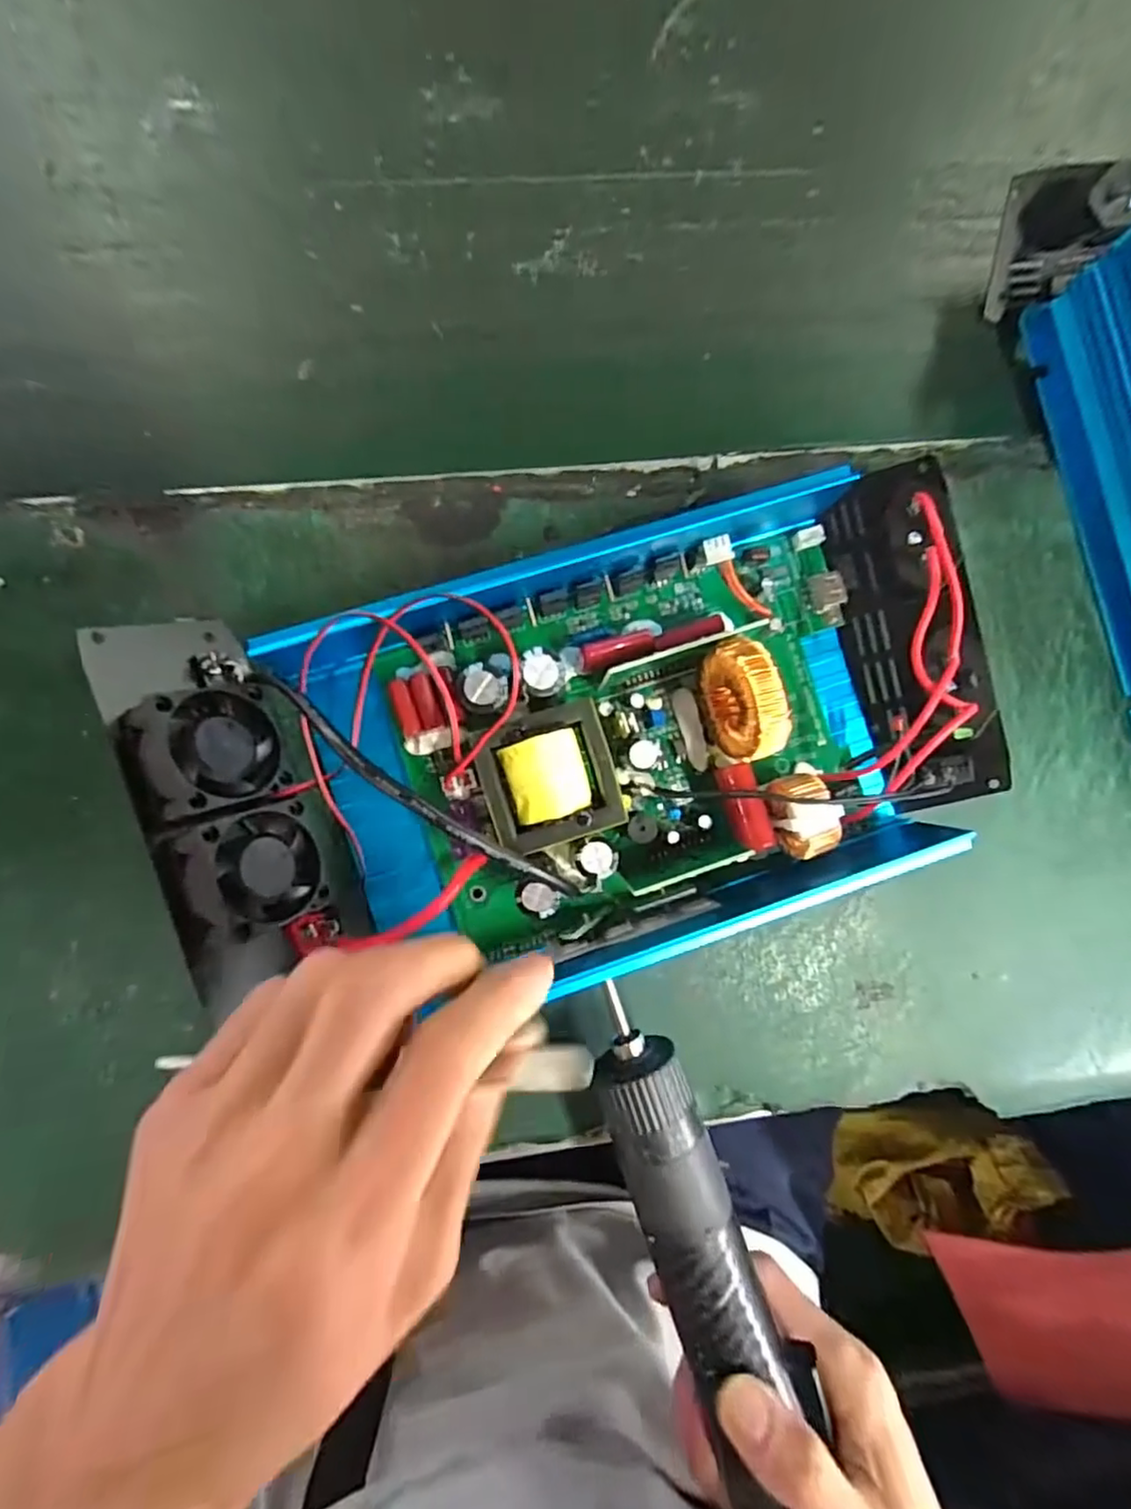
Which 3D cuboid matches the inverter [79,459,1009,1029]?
[{"bbox_3d":[0.016,-0.004,0.229,0.306,0.063,0.155,-15,90,-6],"label":"inverter"}]

